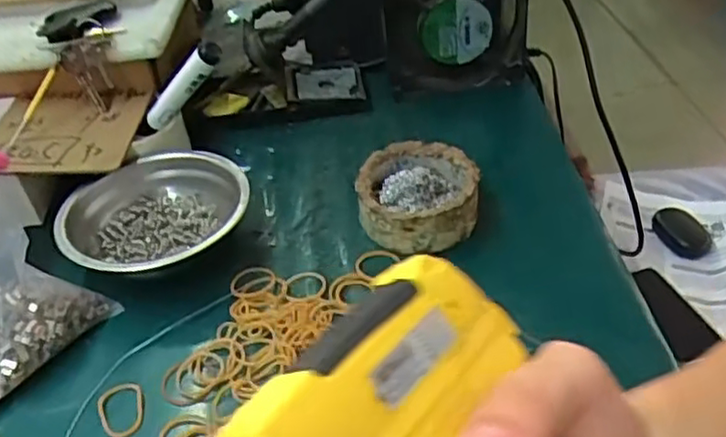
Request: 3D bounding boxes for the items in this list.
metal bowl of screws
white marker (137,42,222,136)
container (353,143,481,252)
[{"bbox_3d":[-0.142,0.001,0.469,0.125,0.041,0.128,-4,40,3],"label":"metal bowl of screws"},{"bbox_3d":[-0.143,-0.098,0.517,0.106,0.020,0.018,-36,22,37],"label":"white marker"},{"bbox_3d":[0.037,-0.015,0.465,0.078,0.043,0.080,-4,40,3],"label":"container"}]

